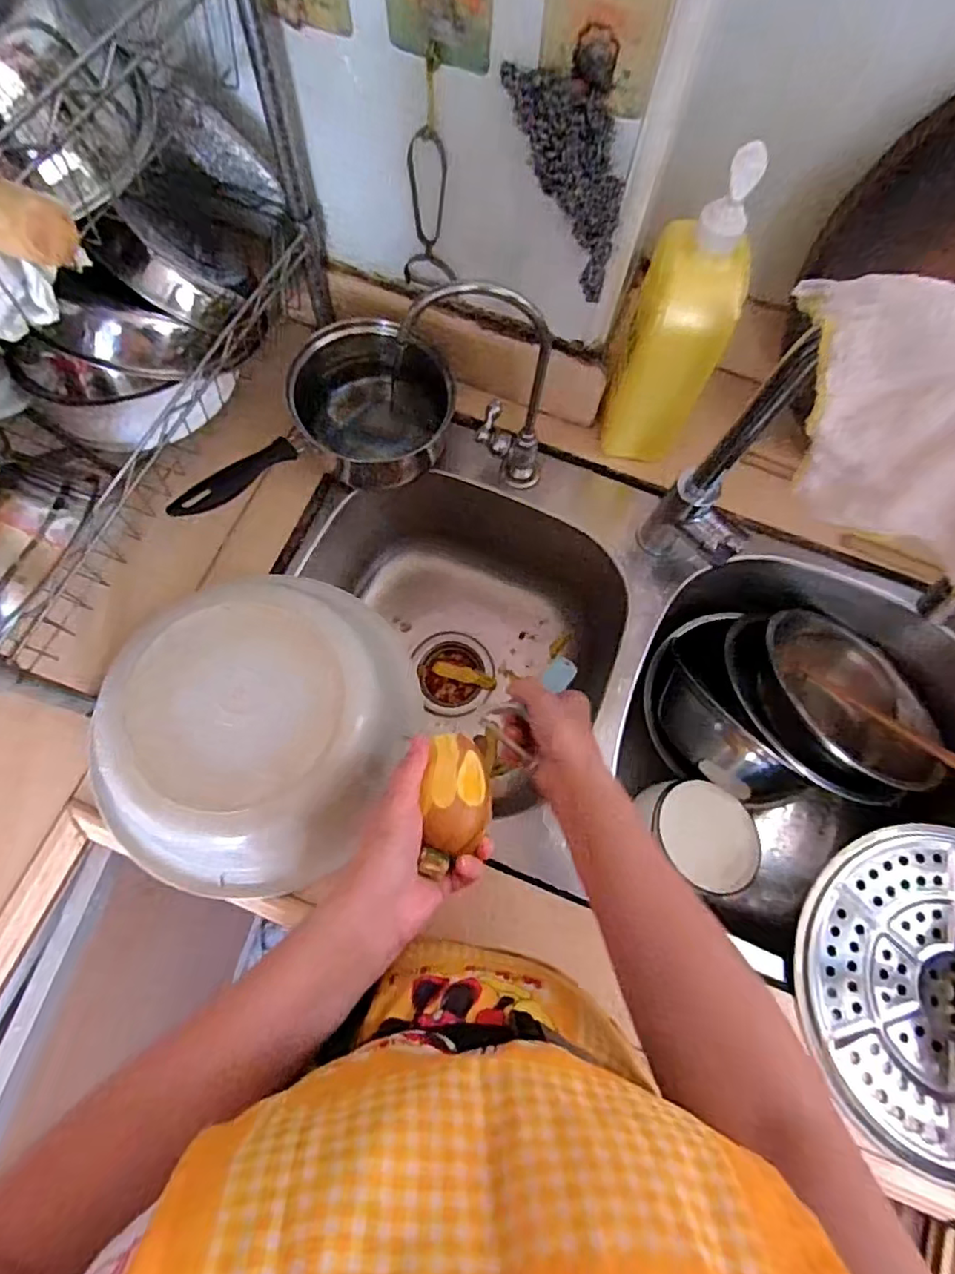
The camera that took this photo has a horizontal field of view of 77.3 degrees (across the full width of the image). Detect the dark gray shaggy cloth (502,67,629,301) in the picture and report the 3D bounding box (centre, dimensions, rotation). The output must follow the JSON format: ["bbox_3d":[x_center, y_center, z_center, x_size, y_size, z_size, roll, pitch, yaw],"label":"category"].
[{"bbox_3d":[0.077,-0.324,0.420,0.056,0.143,0.031,-44,35,-15],"label":"dark gray shaggy cloth"}]

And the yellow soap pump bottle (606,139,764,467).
[{"bbox_3d":[0.176,-0.268,0.522,0.081,0.256,0.087,18,72,3],"label":"yellow soap pump bottle"}]

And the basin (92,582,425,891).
[{"bbox_3d":[-0.176,0.087,0.492,0.216,0.100,0.236,9,72,0],"label":"basin"}]

